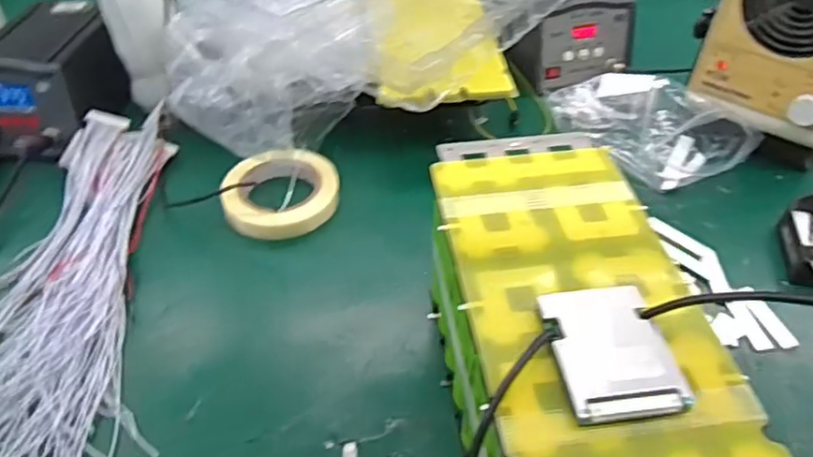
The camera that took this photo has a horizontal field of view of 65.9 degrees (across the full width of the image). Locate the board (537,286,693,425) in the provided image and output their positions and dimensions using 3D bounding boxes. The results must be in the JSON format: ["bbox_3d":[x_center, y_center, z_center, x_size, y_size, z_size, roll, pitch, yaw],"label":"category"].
[{"bbox_3d":[0.111,0.065,0.344,0.060,0.007,0.081,-6,46,-4],"label":"board"}]

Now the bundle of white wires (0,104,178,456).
[{"bbox_3d":[-0.326,0.072,0.543,0.240,0.033,0.475,-14,47,-11],"label":"bundle of white wires"}]

